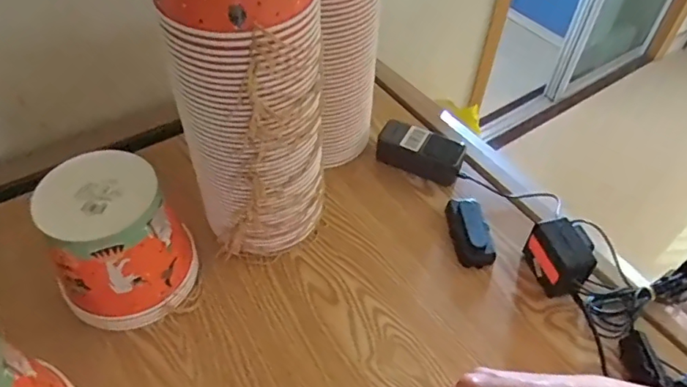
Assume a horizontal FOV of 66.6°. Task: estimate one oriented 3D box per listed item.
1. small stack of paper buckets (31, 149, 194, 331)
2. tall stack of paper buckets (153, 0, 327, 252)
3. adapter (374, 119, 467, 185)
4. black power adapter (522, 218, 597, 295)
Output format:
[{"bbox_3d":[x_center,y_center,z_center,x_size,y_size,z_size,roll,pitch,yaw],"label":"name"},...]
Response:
[{"bbox_3d":[-0.262,0.059,0.613,0.149,0.158,0.142,-30,57,-25],"label":"small stack of paper buckets"},{"bbox_3d":[-0.099,-0.111,0.565,0.149,0.466,0.121,-30,57,-26],"label":"tall stack of paper buckets"},{"bbox_3d":[0.118,-0.061,0.815,0.132,0.061,0.056,26,53,19],"label":"adapter"},{"bbox_3d":[0.279,0.083,0.670,0.056,0.076,0.086,-9,50,-10],"label":"black power adapter"}]

